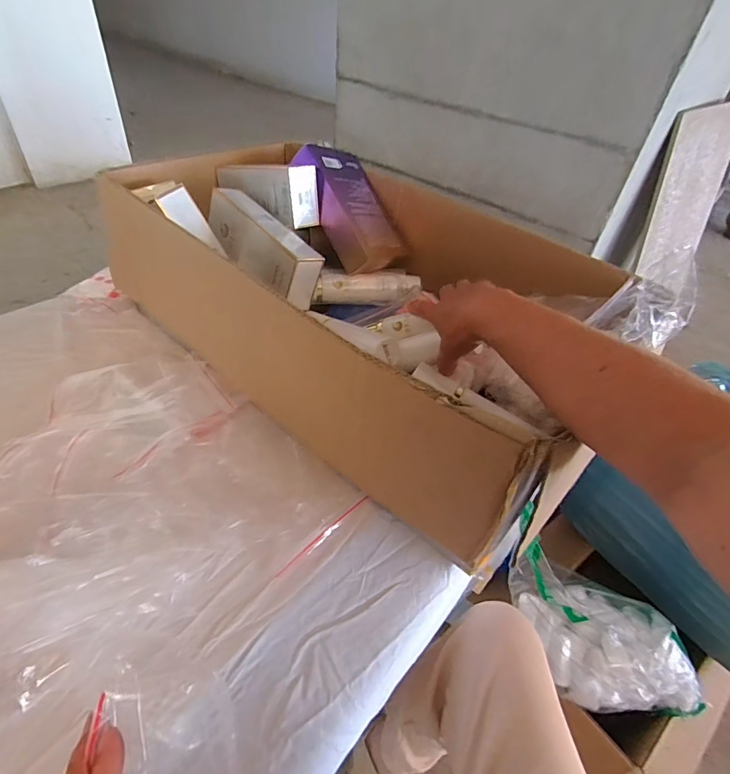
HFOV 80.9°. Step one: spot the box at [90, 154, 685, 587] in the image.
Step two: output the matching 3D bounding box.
[{"bbox_3d":[-0.015,-0.150,0.580,0.671,0.196,0.394,37,51,28],"label":"box"}]

